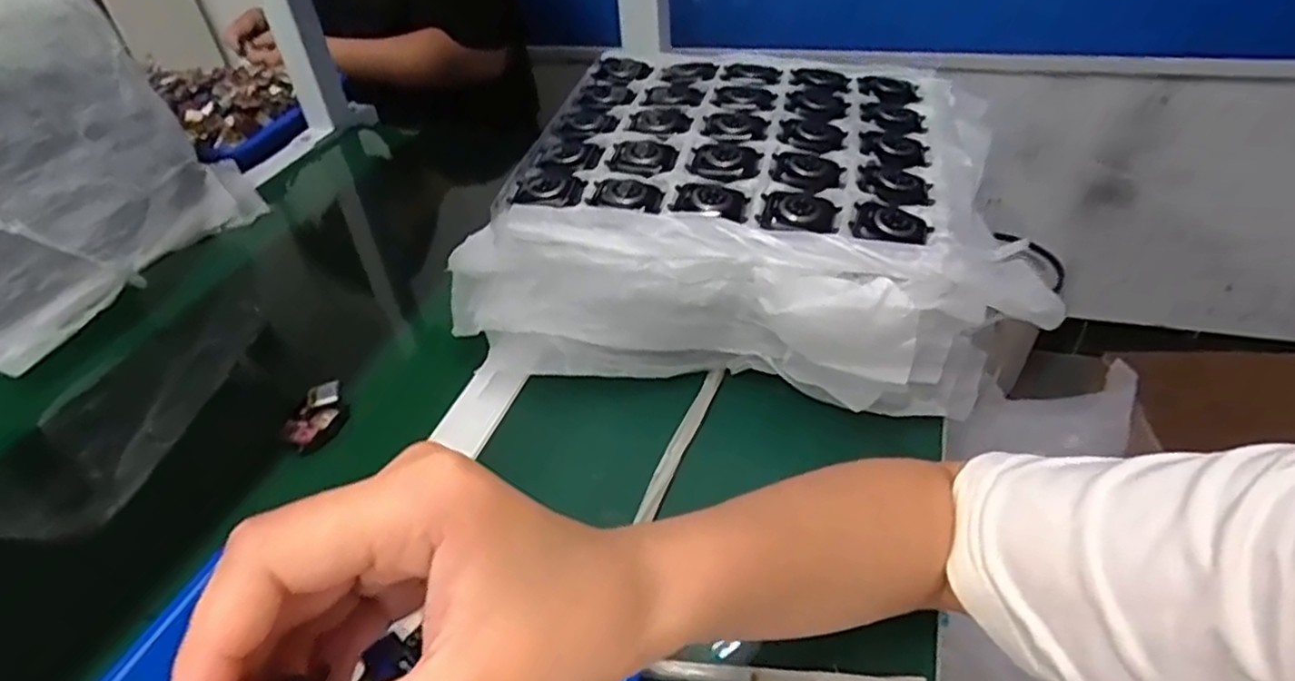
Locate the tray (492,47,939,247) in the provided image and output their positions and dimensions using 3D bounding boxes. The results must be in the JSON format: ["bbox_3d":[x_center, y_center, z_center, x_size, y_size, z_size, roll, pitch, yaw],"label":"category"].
[{"bbox_3d":[0.059,-0.155,0.514,0.277,0.024,0.237,8,44,13],"label":"tray"}]

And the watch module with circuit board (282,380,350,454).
[{"bbox_3d":[-0.232,0.054,0.506,0.033,0.015,0.054,9,43,17],"label":"watch module with circuit board"}]

